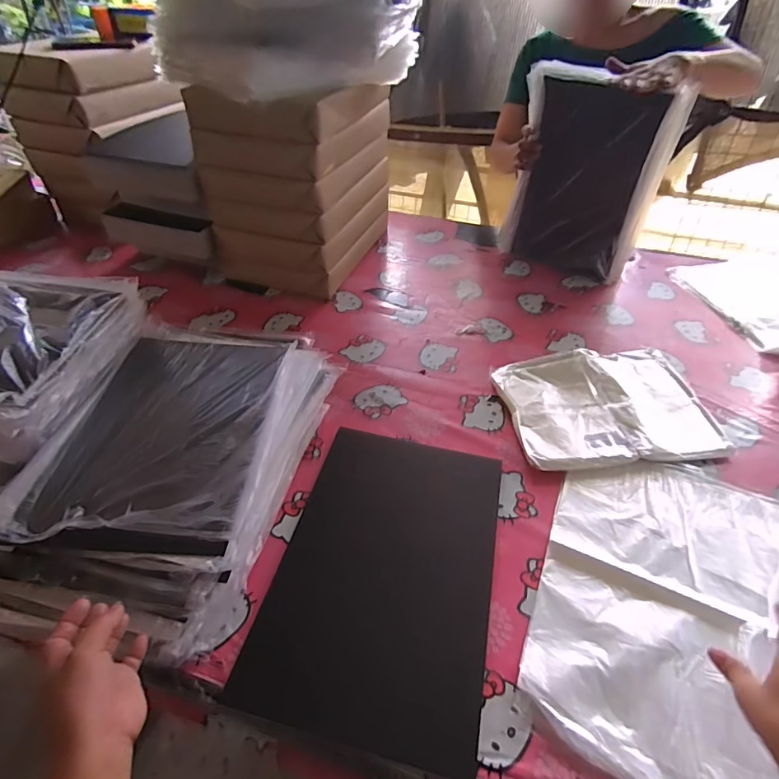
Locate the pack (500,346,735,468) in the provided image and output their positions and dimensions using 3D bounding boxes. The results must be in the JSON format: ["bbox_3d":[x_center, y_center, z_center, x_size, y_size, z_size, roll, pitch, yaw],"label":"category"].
[{"bbox_3d":[0.354,0.021,0.764,0.323,0.034,0.239,-5,43,-6],"label":"pack"}]

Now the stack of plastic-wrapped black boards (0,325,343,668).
[{"bbox_3d":[-0.291,0.082,0.637,0.320,0.067,0.470,10,44,9],"label":"stack of plastic-wrapped black boards"}]

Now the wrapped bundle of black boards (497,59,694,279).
[{"bbox_3d":[0.408,-0.444,0.997,0.294,0.393,0.068,27,49,25],"label":"wrapped bundle of black boards"}]

